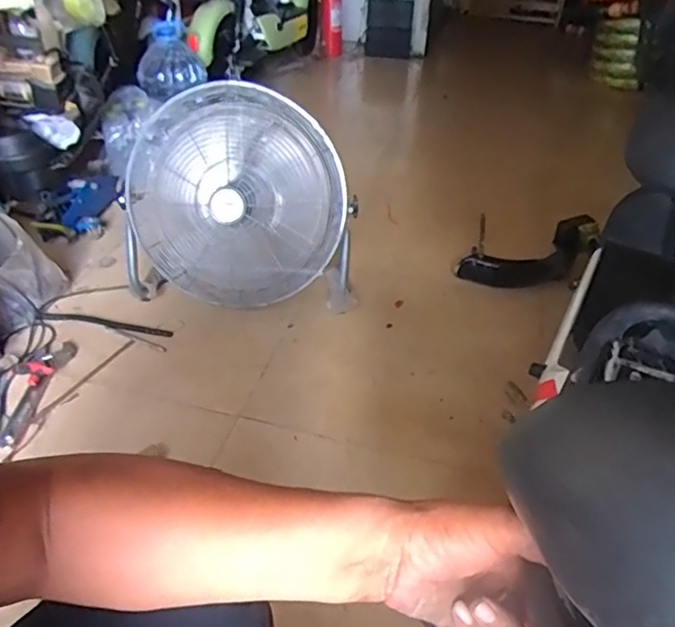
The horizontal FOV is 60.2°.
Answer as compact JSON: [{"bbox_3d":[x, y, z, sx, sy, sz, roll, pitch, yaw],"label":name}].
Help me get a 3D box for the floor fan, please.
[{"bbox_3d":[-0.232,-0.243,1.408,0.540,0.497,0.233,10,40,11],"label":"floor fan"}]

